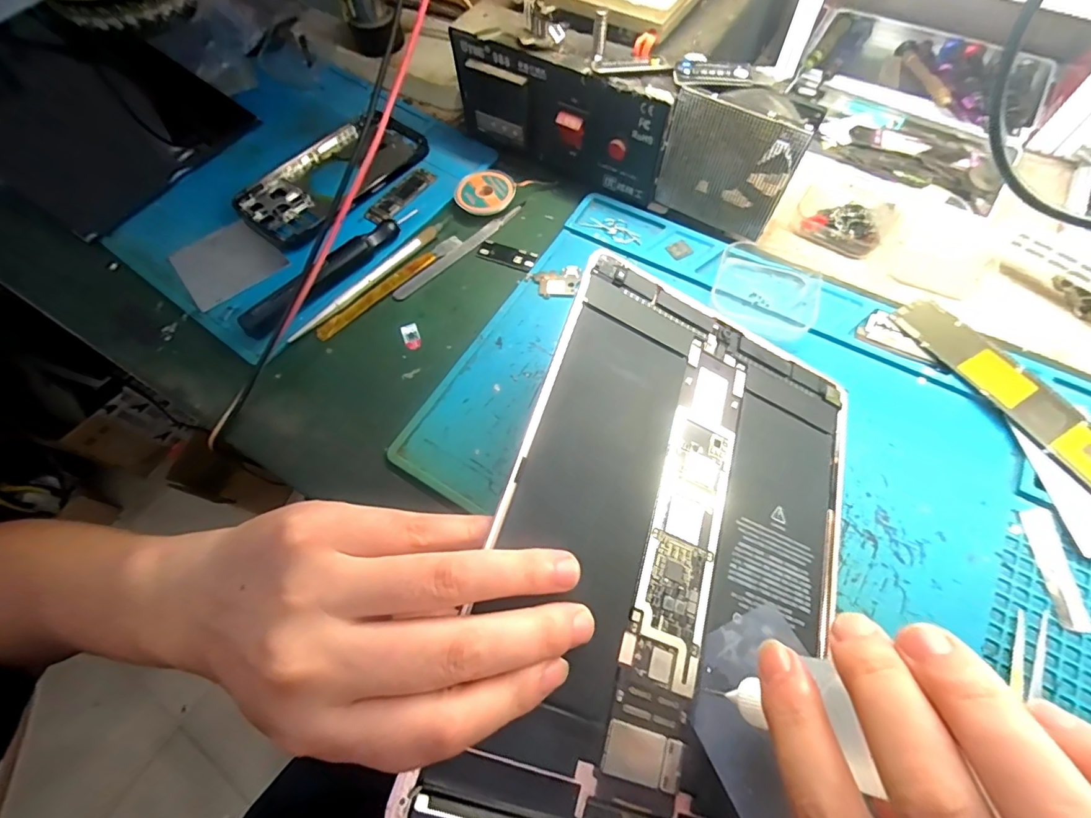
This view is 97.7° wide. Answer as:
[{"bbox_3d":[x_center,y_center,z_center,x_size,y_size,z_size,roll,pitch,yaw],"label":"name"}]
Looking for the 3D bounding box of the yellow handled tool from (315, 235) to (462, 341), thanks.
[{"bbox_3d":[-0.108,-0.087,0.332,0.119,0.004,0.010,-41,69,-15],"label":"yellow handled tool"}]

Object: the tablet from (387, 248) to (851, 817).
[{"bbox_3d":[0.063,0.060,0.215,0.169,0.006,0.245,26,65,-12],"label":"tablet"}]

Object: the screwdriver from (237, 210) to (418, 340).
[{"bbox_3d":[-0.144,-0.094,0.325,0.137,0.018,0.020,-42,69,-15],"label":"screwdriver"}]

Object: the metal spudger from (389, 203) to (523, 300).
[{"bbox_3d":[-0.060,-0.117,0.346,0.120,0.004,0.011,-41,69,-15],"label":"metal spudger"}]

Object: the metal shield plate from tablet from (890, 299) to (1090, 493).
[{"bbox_3d":[0.275,-0.003,0.272,0.034,0.004,0.163,-30,66,-10],"label":"metal shield plate from tablet"}]

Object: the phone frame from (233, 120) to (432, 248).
[{"bbox_3d":[-0.166,-0.185,0.375,0.069,0.012,0.146,37,72,18],"label":"phone frame"}]

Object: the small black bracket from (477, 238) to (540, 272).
[{"bbox_3d":[-0.027,-0.111,0.344,0.044,0.004,0.016,20,67,12],"label":"small black bracket"}]

